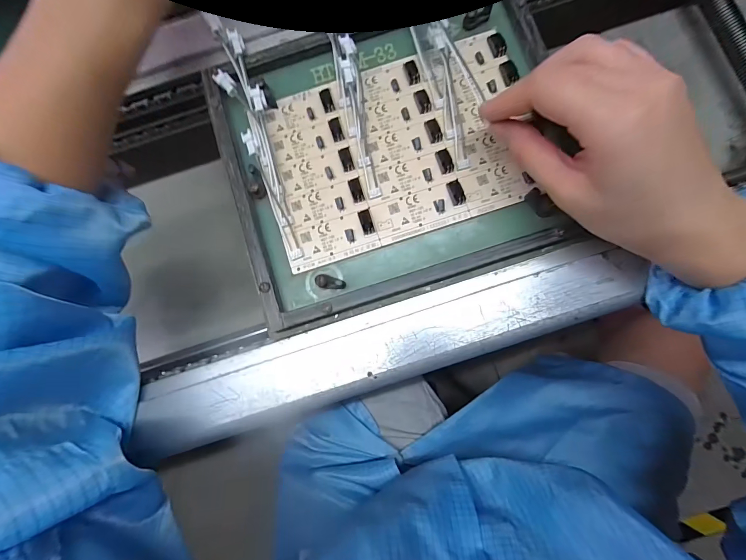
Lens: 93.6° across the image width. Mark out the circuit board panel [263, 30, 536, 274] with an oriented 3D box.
[{"bbox_3d":[0.017,-0.094,0.250,0.181,0.020,0.126,-16,80,-2],"label":"circuit board panel"}]

